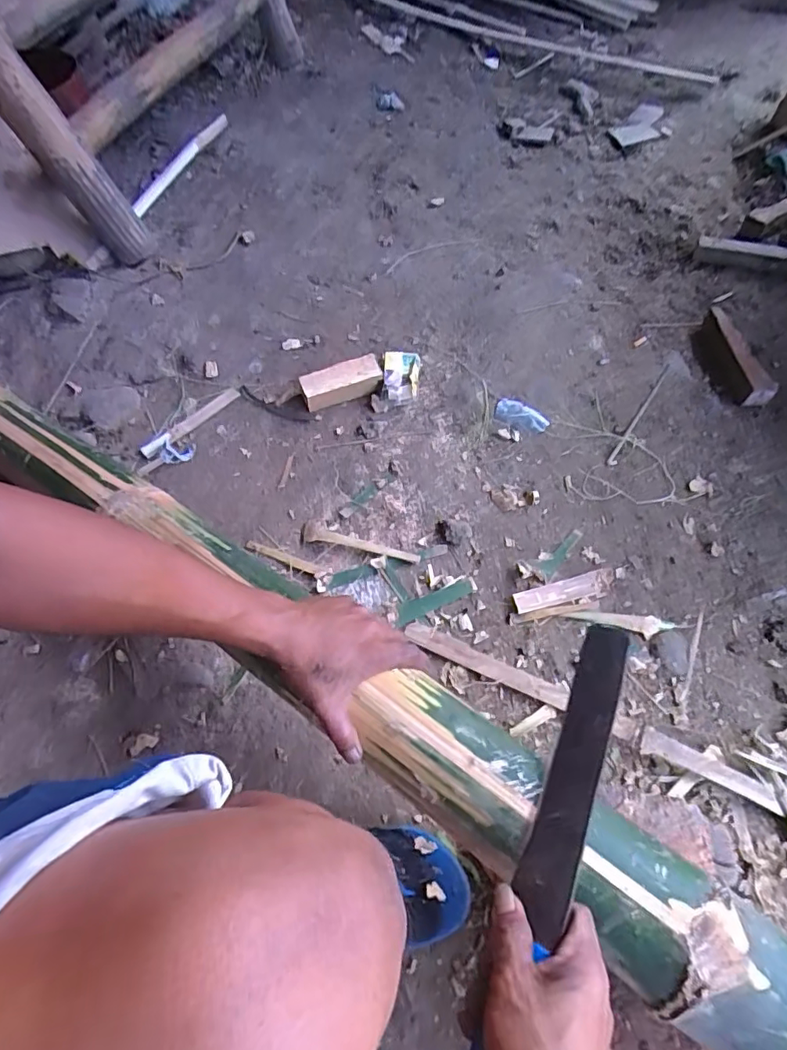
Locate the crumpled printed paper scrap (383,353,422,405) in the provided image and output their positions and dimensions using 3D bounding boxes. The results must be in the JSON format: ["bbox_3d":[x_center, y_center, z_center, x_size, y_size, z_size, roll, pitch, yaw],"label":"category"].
[{"bbox_3d":[0.014,-0.244,0.907,0.058,0.029,0.103,2,58,-1],"label":"crumpled printed paper scrap"}]

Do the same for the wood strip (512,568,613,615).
[{"bbox_3d":[0.229,0.088,0.735,0.145,0.006,0.032,-14,60,-10],"label":"wood strip"}]

